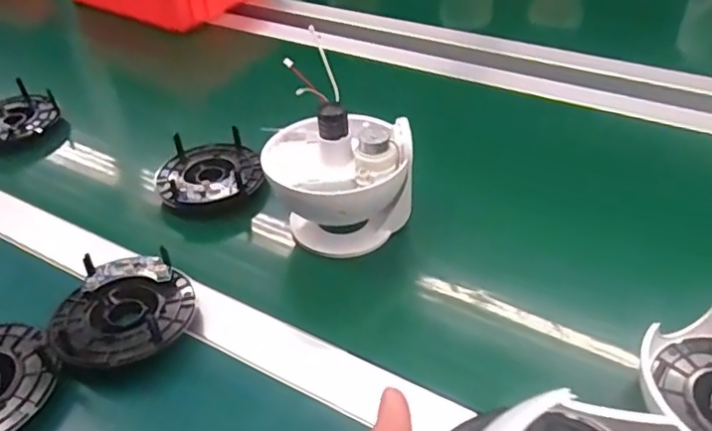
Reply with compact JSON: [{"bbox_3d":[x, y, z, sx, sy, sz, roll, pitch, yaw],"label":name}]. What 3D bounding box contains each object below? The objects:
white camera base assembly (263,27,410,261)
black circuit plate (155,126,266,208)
[{"bbox_3d":[-0.020,-0.027,0.497,0.105,0.130,0.111,-24,44,-23],"label":"white camera base assembly"},{"bbox_3d":[-0.140,-0.043,0.558,0.096,0.026,0.100,-2,40,2],"label":"black circuit plate"}]

